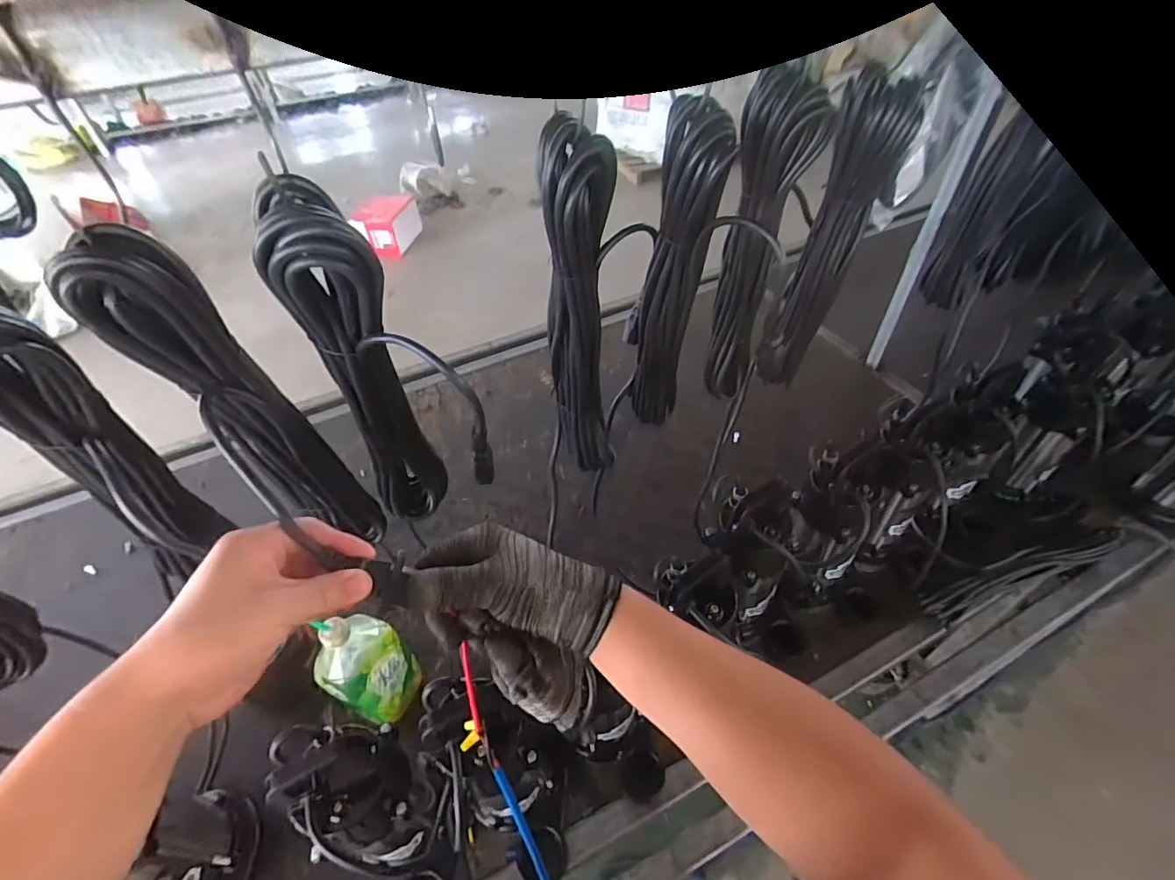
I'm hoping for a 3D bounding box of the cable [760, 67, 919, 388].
[{"bbox_3d":[0.269,-0.206,0.598,0.071,0.338,0.052,8,47,6],"label":"cable"}]

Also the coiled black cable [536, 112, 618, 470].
[{"bbox_3d":[-0.006,-0.104,0.501,0.063,0.335,0.054,-7,47,-8],"label":"coiled black cable"}]

